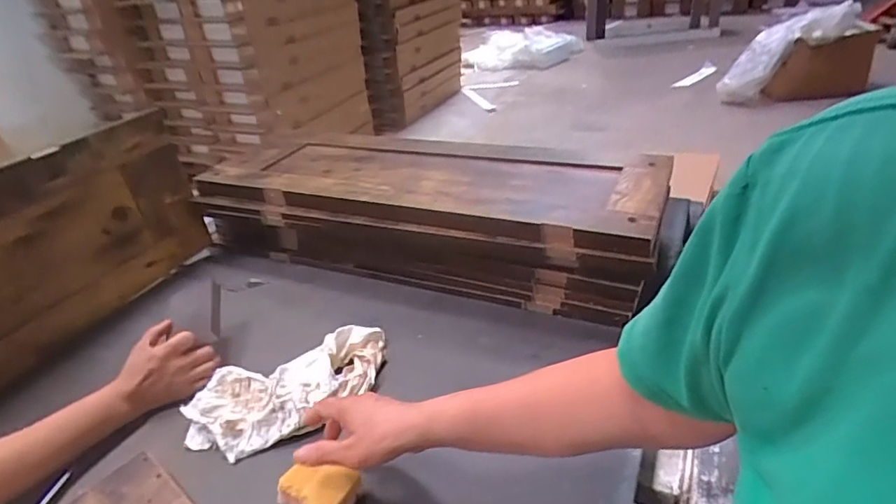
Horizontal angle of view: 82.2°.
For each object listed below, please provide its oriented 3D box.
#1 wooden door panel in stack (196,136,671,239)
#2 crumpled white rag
[{"bbox_3d":[-0.069,-0.145,0.925,0.846,0.024,0.287,8,35,22],"label":"wooden door panel in stack"},{"bbox_3d":[-0.192,0.170,0.648,0.264,0.044,0.128,-22,35,-22],"label":"crumpled white rag"}]

